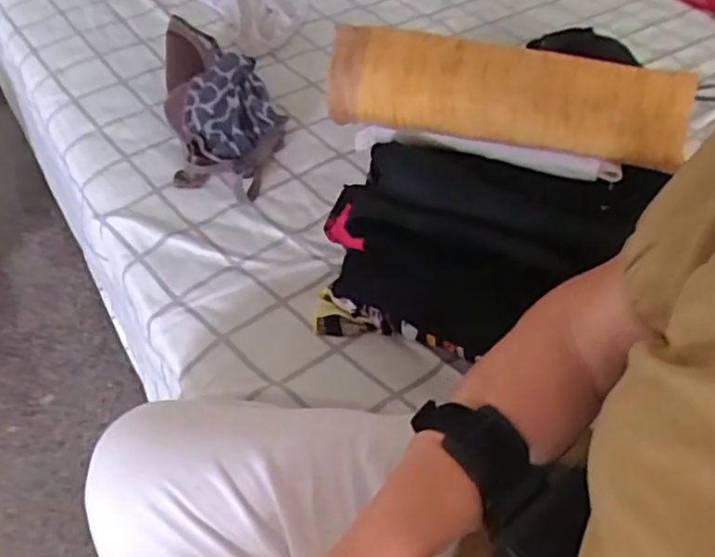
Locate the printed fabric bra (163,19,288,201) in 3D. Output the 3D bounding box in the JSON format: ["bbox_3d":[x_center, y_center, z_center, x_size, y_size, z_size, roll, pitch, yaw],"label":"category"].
[{"bbox_3d":[-0.155,-0.195,0.722,0.111,0.079,0.254,-8,48,-11],"label":"printed fabric bra"}]

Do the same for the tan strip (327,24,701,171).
[{"bbox_3d":[0.122,-0.156,0.544,0.291,0.025,0.086,12,76,9],"label":"tan strip"}]

